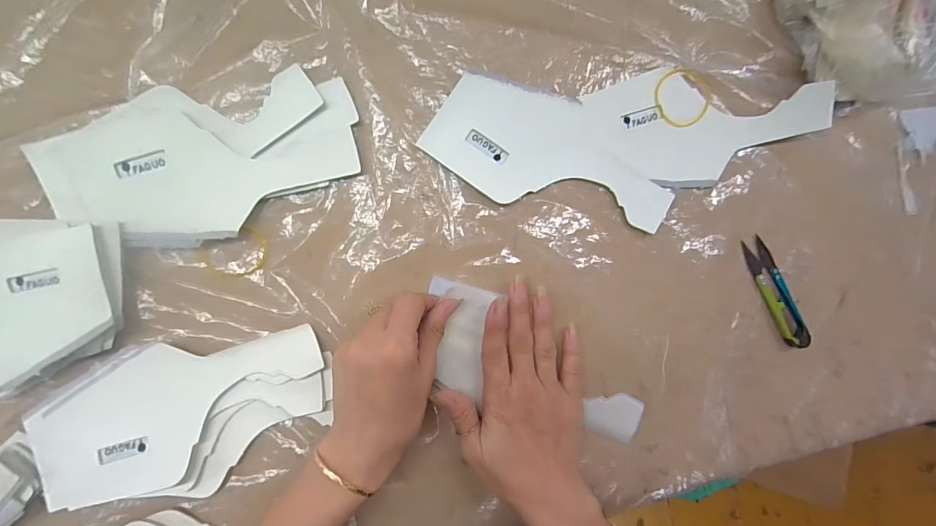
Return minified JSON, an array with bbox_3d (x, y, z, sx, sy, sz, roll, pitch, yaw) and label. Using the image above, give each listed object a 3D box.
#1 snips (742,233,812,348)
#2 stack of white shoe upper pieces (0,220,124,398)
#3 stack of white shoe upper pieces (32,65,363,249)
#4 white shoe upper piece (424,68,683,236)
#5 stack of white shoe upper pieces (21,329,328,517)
[{"bbox_3d":[0.256,0.024,0.338,0.022,0.011,0.094,-26,95,-3],"label":"snips"},{"bbox_3d":[-0.347,0.034,0.279,0.208,0.016,0.113,-4,94,-5],"label":"stack of white shoe upper pieces"},{"bbox_3d":[-0.185,-0.072,0.292,0.208,0.009,0.102,-17,95,-4],"label":"stack of white shoe upper pieces"},{"bbox_3d":[0.066,-0.085,0.317,0.189,0.008,0.085,14,92,-6],"label":"white shoe upper piece"},{"bbox_3d":[-0.202,0.112,0.296,0.201,0.016,0.105,-6,94,-5],"label":"stack of white shoe upper pieces"}]

